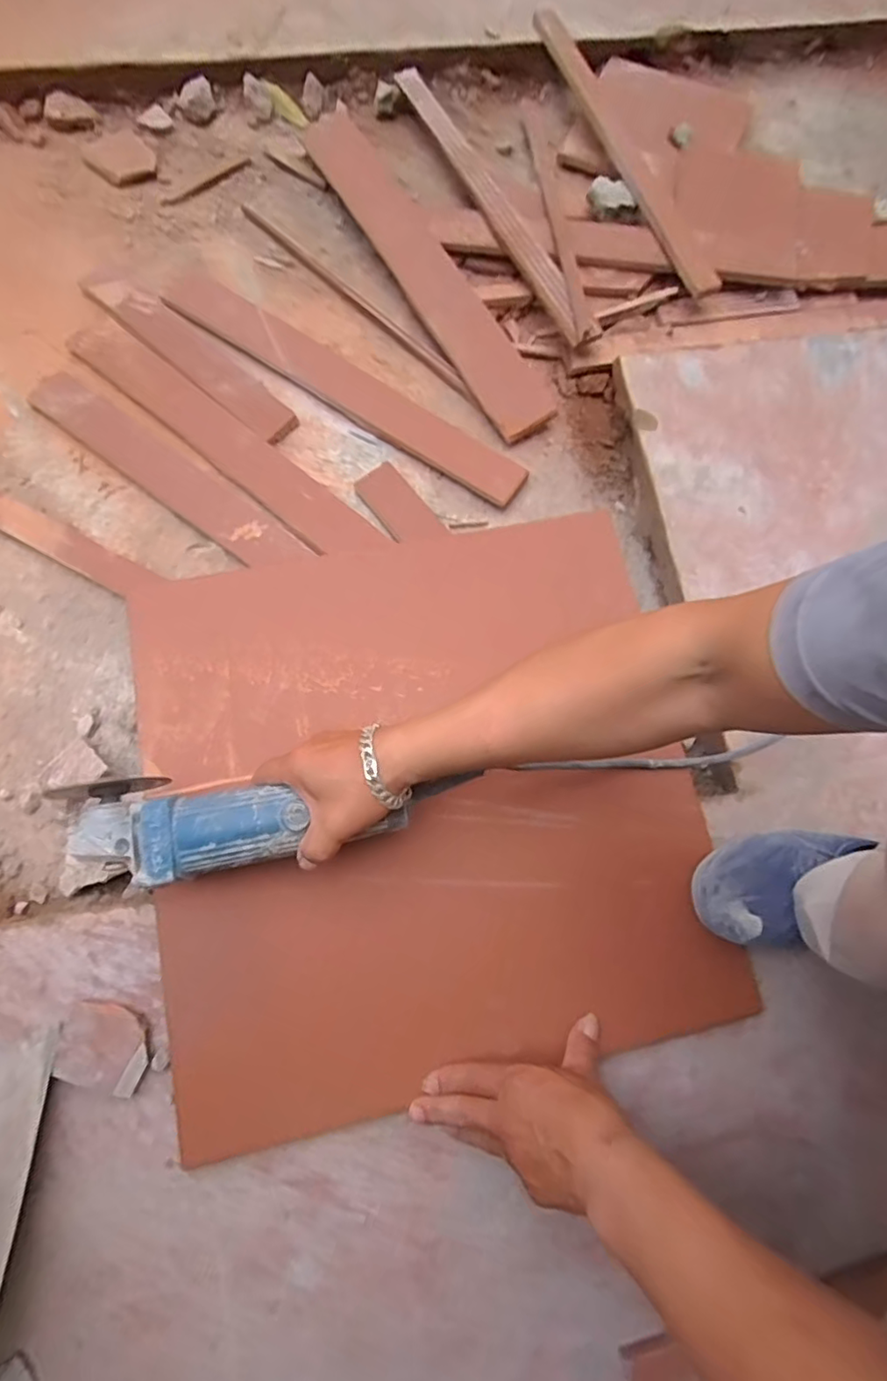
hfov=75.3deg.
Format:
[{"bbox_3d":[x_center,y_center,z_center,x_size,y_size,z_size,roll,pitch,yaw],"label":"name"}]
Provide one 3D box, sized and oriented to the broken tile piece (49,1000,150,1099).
[{"bbox_3d":[-0.275,0.287,0.463,0.075,0.015,0.058,24,74,-2],"label":"broken tile piece"}]

